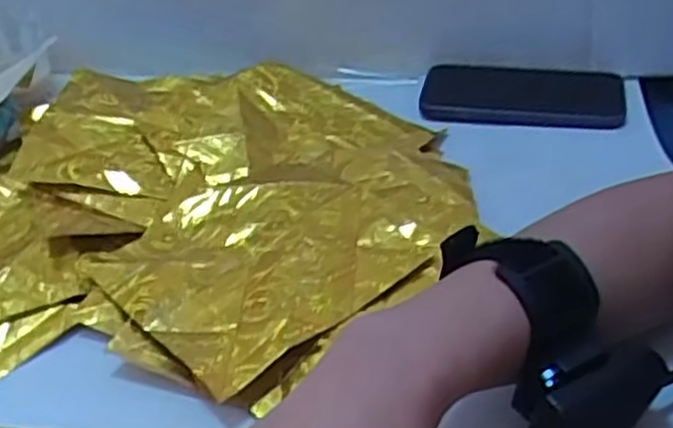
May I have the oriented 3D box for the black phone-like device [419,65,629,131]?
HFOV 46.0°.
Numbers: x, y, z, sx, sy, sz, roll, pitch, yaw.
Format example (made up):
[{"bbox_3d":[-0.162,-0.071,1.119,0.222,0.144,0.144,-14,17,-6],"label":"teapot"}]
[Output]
[{"bbox_3d":[0.140,-0.092,0.600,0.146,0.011,0.073,7,41,15],"label":"black phone-like device"}]

